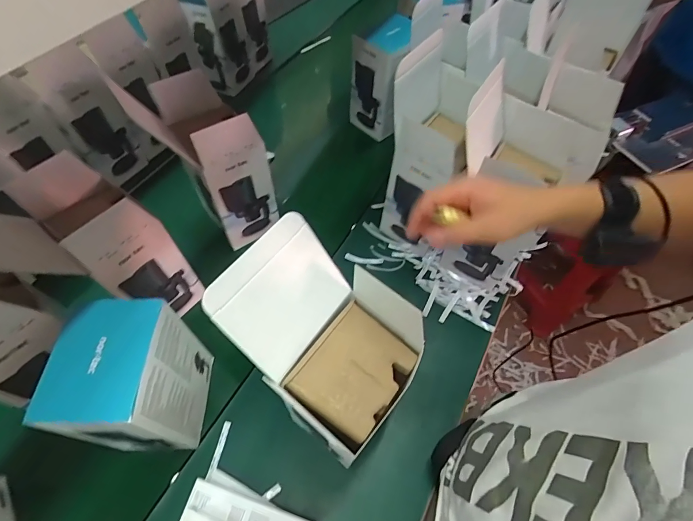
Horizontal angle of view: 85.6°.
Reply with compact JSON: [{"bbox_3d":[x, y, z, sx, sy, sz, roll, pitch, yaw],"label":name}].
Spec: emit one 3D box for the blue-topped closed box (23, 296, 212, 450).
[{"bbox_3d":[-0.289,0.169,0.529,0.111,0.220,0.147,0,56,0],"label":"blue-topped closed box"}]

